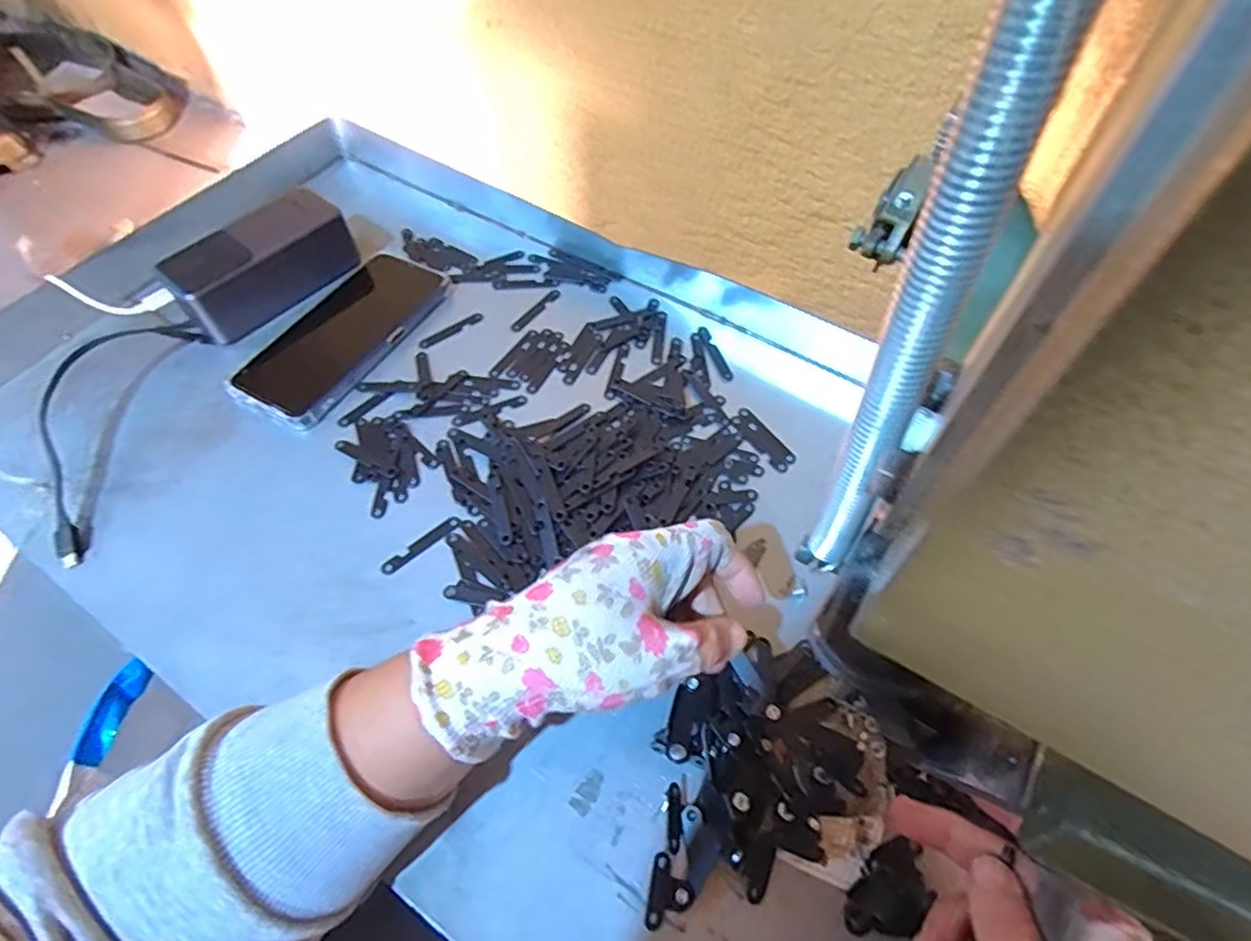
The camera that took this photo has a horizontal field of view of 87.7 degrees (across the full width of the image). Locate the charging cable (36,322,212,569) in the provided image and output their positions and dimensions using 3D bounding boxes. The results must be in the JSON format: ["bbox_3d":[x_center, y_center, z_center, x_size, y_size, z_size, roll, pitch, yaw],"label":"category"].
[{"bbox_3d":[-0.353,-0.034,0.429,0.065,0.034,0.194,2,58,4],"label":"charging cable"}]

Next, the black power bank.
[{"bbox_3d":[-0.275,-0.158,0.494,0.057,0.052,0.124,38,66,23],"label":"black power bank"}]

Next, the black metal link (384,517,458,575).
[{"bbox_3d":[-0.121,0.044,0.388,0.051,0.004,0.009,-35,63,-19],"label":"black metal link"}]

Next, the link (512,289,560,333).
[{"bbox_3d":[-0.068,-0.122,0.496,0.009,0.004,0.052,32,64,20],"label":"link"}]

